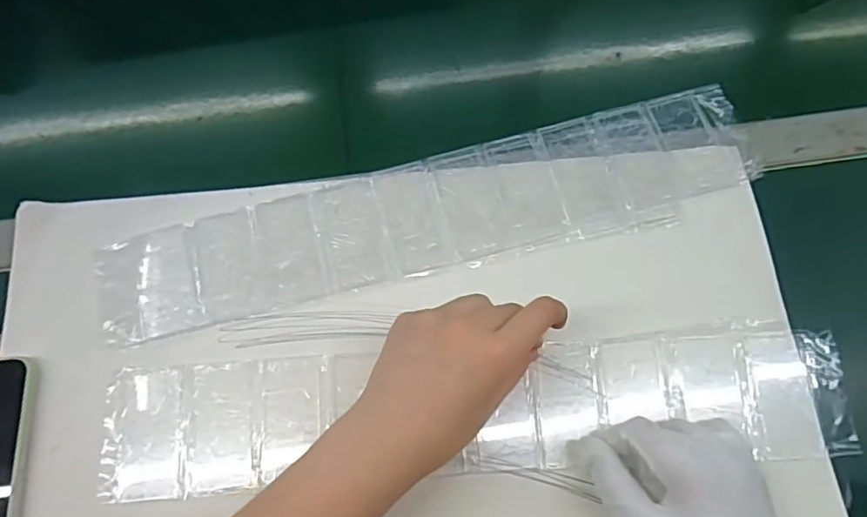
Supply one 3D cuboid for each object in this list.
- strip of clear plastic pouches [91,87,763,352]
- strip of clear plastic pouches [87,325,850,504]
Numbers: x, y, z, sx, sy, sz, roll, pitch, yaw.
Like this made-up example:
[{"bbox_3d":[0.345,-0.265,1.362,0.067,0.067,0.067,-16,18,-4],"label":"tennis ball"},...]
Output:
[{"bbox_3d":[0.006,-0.035,0.415,0.472,0.009,0.089,-14,72,-5],"label":"strip of clear plastic pouches"},{"bbox_3d":[0.031,0.100,0.378,0.482,0.009,0.084,-3,71,-1],"label":"strip of clear plastic pouches"}]

